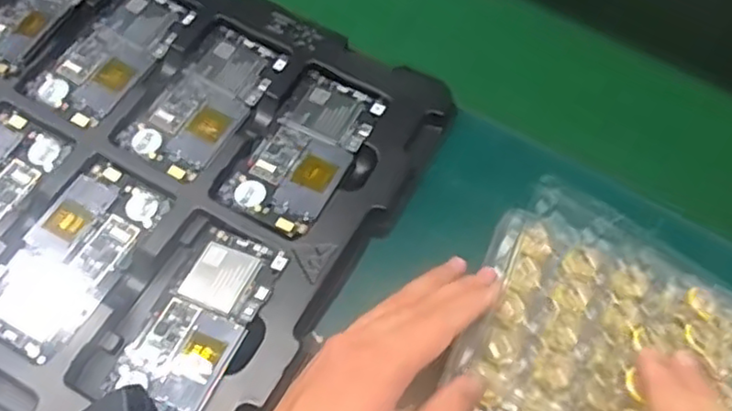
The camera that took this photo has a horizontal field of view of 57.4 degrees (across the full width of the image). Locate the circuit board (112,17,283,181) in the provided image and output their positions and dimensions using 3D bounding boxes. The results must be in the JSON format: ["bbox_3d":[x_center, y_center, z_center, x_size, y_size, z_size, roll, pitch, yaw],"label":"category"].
[{"bbox_3d":[-0.115,-0.078,0.481,0.066,0.004,0.125,28,66,10],"label":"circuit board"}]

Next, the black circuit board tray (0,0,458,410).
[{"bbox_3d":[-0.252,-0.079,0.472,0.540,0.028,0.317,29,66,10],"label":"black circuit board tray"}]

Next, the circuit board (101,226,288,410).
[{"bbox_3d":[-0.099,0.070,0.404,0.062,0.006,0.116,21,63,24],"label":"circuit board"}]

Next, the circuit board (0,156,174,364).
[{"bbox_3d":[-0.186,0.030,0.423,0.067,0.006,0.126,27,66,9],"label":"circuit board"}]

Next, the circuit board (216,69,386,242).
[{"bbox_3d":[-0.041,-0.038,0.460,0.064,0.006,0.122,28,66,10],"label":"circuit board"}]

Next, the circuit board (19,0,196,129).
[{"bbox_3d":[-0.188,-0.115,0.499,0.063,0.006,0.124,30,66,11],"label":"circuit board"}]

